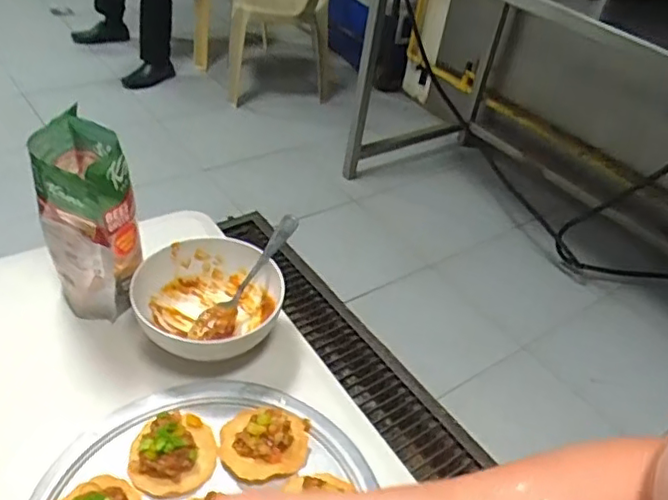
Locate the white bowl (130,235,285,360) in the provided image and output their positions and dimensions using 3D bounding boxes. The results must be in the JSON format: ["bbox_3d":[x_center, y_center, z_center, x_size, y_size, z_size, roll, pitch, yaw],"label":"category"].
[{"bbox_3d":[-0.137,0.064,0.678,0.157,0.079,0.153,1,39,-11],"label":"white bowl"}]

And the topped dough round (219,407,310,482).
[{"bbox_3d":[-0.066,0.179,0.576,0.081,0.026,0.076,6,39,-5],"label":"topped dough round"}]

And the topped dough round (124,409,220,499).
[{"bbox_3d":[-0.147,0.183,0.557,0.074,0.033,0.076,6,39,-5],"label":"topped dough round"}]

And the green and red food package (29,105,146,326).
[{"bbox_3d":[-0.267,-0.025,0.671,0.087,0.207,0.140,-11,43,-24],"label":"green and red food package"}]

